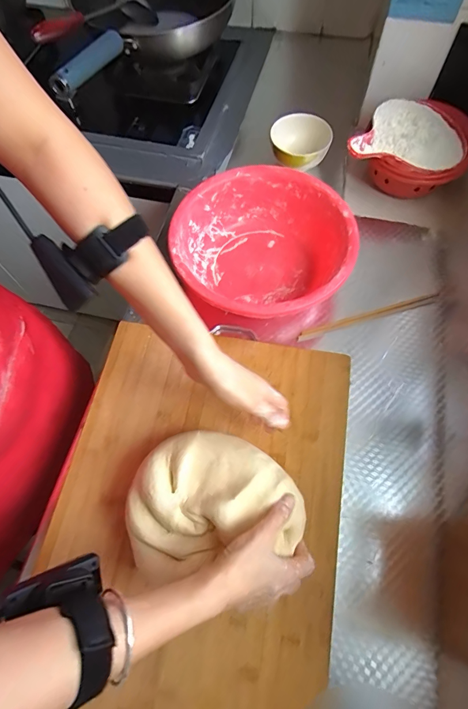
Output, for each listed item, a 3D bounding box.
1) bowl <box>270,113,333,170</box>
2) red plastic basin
[{"bbox_3d":[0.125,-0.396,0.712,0.108,0.045,0.104,-1,66,2],"label":"bowl"},{"bbox_3d":[0.053,-0.159,0.596,0.238,0.108,0.251,-1,66,2],"label":"red plastic basin"}]

